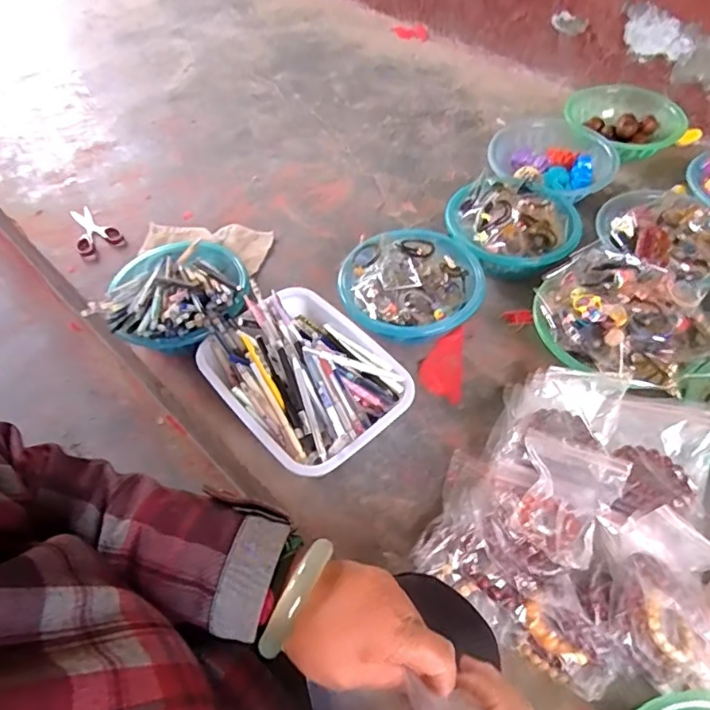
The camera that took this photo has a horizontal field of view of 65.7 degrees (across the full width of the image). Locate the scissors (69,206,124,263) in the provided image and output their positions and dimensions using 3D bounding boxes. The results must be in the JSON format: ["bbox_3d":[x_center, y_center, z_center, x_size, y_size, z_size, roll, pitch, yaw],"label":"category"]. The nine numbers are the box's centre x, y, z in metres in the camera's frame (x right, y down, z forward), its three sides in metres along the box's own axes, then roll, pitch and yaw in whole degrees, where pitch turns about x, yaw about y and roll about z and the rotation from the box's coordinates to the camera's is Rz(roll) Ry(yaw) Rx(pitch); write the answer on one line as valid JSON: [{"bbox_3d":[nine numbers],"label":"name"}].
[{"bbox_3d":[-0.518,-0.245,1.087,0.082,0.016,0.153,-30,58,-18],"label":"scissors"}]

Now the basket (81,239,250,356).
[{"bbox_3d":[-0.286,-0.101,0.905,0.231,0.109,0.239,-6,54,-1],"label":"basket"}]

